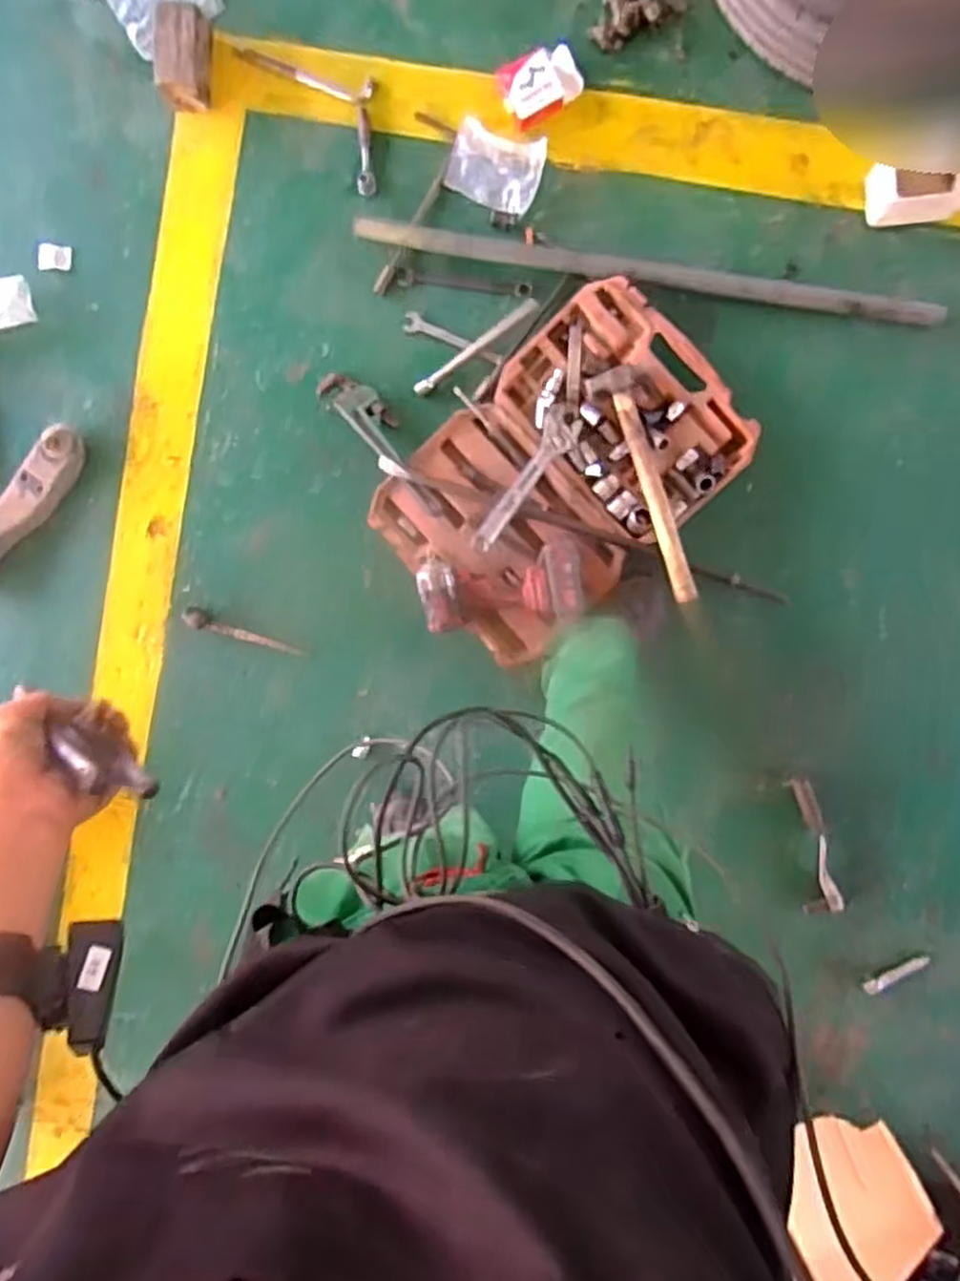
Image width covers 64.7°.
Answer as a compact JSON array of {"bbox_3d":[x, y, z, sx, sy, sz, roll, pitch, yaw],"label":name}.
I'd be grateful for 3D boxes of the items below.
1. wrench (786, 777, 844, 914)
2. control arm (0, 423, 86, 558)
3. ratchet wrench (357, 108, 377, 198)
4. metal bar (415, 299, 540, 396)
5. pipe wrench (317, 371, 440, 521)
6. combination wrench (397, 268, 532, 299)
[{"bbox_3d":[0.587,0.359,1.329,0.061,0.033,0.240,-9,92,2],"label":"wrench"},{"bbox_3d":[-0.825,-0.223,1.350,0.085,0.047,0.363,37,95,0],"label":"control arm"},{"bbox_3d":[-0.199,-0.836,1.301,0.033,0.019,0.135,-4,92,2],"label":"ratchet wrench"},{"bbox_3d":[-0.007,-0.497,1.287,0.246,0.017,0.025,-35,91,3],"label":"metal bar"},{"bbox_3d":[-0.151,-0.338,1.278,0.070,0.018,0.292,-43,91,4],"label":"pipe wrench"},{"bbox_3d":[-0.026,-0.607,1.291,0.227,0.012,0.027,6,93,2],"label":"combination wrench"}]

